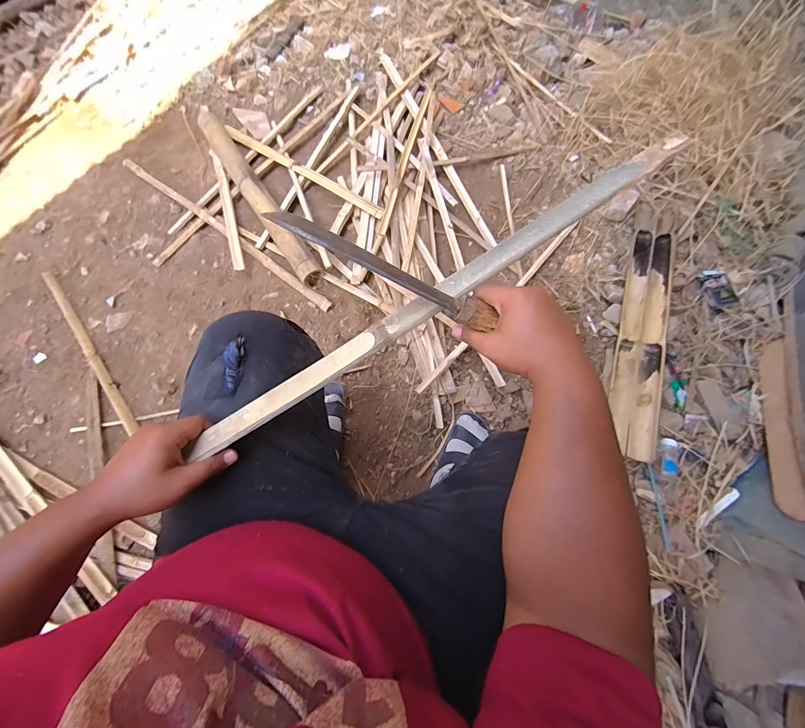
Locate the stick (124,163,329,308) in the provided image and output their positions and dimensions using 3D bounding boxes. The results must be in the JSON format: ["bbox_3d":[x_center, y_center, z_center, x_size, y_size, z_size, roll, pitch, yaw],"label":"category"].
[{"bbox_3d":[-0.529,-0.397,1.016,0.837,0.031,0.036,36,72,14],"label":"stick"}]

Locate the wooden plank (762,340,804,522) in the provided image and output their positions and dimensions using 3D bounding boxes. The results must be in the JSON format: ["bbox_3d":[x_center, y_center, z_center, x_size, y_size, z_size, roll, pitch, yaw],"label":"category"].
[{"bbox_3d":[0.789,0.112,0.727,0.022,0.074,0.422,24,59,11],"label":"wooden plank"}]

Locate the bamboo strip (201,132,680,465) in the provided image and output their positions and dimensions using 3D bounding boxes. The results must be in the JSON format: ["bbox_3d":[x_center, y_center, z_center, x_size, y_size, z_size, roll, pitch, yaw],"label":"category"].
[{"bbox_3d":[0.036,-0.073,0.390,0.623,0.012,0.031,-32,72,1],"label":"bamboo strip"}]

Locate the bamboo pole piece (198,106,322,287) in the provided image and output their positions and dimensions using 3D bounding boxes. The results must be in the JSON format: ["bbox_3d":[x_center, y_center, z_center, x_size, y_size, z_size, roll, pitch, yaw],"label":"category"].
[{"bbox_3d":[-0.457,-0.534,1.042,0.071,0.068,0.805,-32,71,-12],"label":"bamboo pole piece"}]

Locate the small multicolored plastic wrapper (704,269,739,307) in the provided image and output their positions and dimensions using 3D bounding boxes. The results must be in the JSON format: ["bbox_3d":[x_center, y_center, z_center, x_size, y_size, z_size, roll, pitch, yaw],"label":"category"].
[{"bbox_3d":[0.803,-0.194,0.890,0.066,0.017,0.101,-14,70,-3],"label":"small multicolored plastic wrapper"}]

